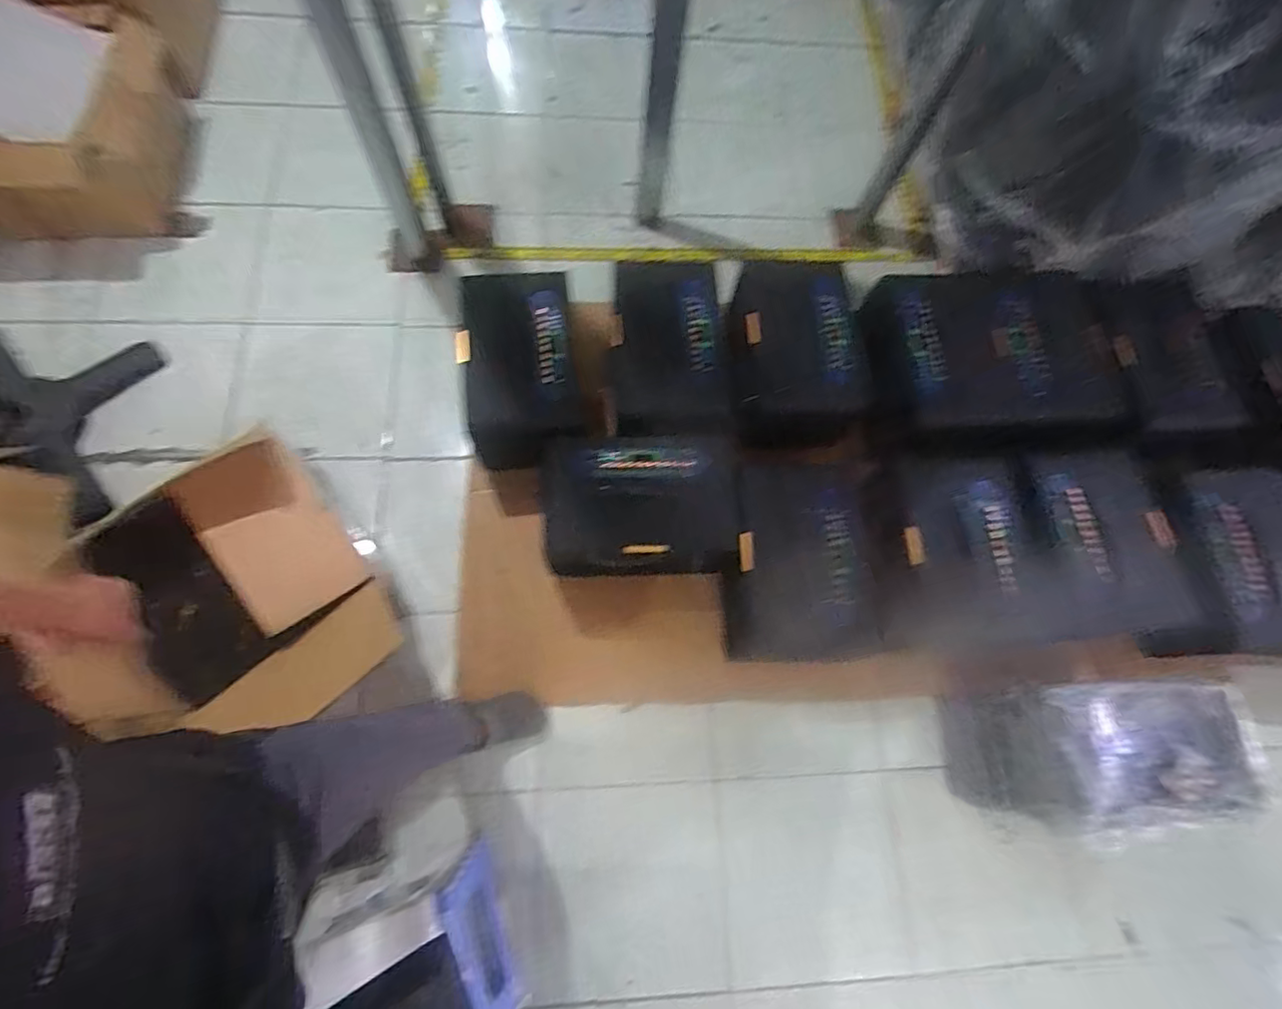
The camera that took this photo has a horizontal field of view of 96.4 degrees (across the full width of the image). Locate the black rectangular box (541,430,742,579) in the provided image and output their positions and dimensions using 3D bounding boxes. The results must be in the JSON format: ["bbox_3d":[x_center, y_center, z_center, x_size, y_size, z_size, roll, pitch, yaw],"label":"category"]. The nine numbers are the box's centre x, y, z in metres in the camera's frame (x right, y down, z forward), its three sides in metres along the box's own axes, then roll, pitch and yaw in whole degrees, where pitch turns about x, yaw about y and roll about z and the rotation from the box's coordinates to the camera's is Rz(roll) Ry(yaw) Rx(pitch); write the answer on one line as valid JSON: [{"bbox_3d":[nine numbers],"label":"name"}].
[{"bbox_3d":[-0.011,0.008,1.343,0.444,0.252,0.292,0,74,-3],"label":"black rectangular box"}]

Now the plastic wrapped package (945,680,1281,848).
[{"bbox_3d":[0.925,0.504,1.189,0.429,0.300,0.272,-3,74,-6],"label":"plastic wrapped package"}]

